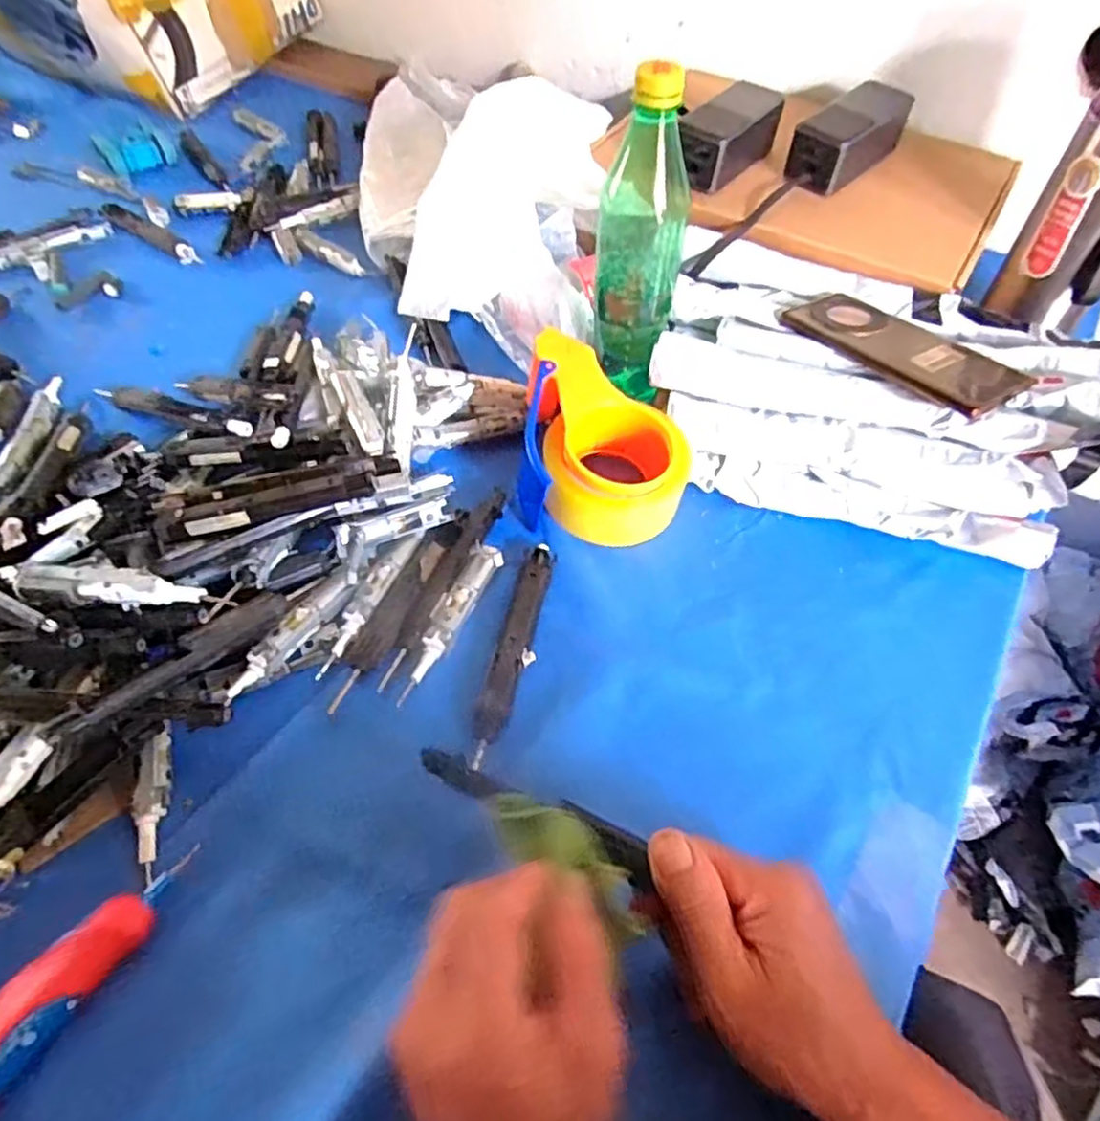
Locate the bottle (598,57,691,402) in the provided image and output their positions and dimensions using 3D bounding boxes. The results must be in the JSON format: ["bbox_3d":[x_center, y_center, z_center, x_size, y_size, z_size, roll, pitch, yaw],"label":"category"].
[{"bbox_3d":[0.064,-0.220,0.512,0.061,0.213,0.054,10,53,7],"label":"bottle"}]

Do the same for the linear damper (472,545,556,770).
[{"bbox_3d":[-0.022,0.052,0.459,0.023,0.010,0.156,12,55,6],"label":"linear damper"}]

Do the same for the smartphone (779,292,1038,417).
[{"bbox_3d":[0.250,-0.155,0.522,0.065,0.012,0.163,-32,53,-21],"label":"smartphone"}]

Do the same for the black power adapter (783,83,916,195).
[{"bbox_3d":[0.283,-0.400,0.679,0.058,0.049,0.139,35,60,24],"label":"black power adapter"}]

